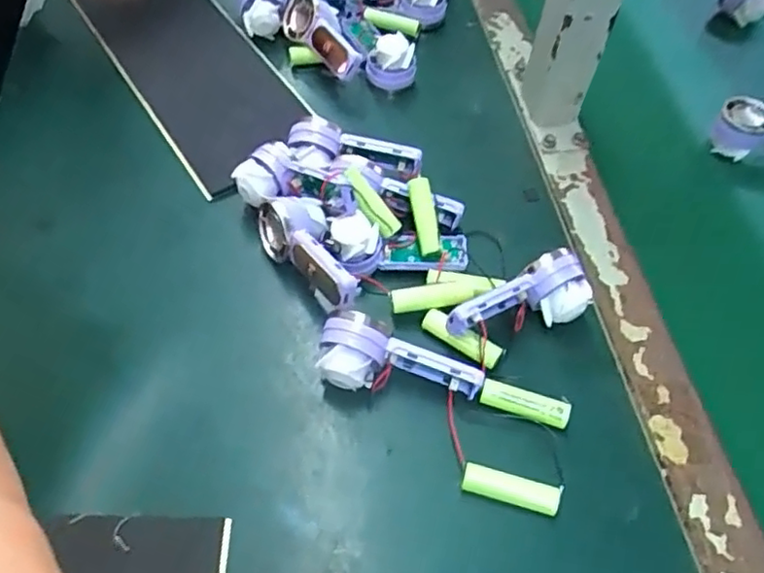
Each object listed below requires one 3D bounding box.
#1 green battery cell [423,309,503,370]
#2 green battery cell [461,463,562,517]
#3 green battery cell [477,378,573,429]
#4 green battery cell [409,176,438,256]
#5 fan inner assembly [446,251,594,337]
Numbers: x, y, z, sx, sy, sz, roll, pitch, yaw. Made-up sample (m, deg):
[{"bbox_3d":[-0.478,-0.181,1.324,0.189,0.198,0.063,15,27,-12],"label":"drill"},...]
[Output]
[{"bbox_3d":[0.048,0.030,0.389,0.050,0.013,0.014,31,60,17],"label":"green battery cell"},{"bbox_3d":[0.068,0.108,0.343,0.050,0.014,0.012,15,56,7],"label":"green battery cell"},{"bbox_3d":[0.081,0.067,0.368,0.049,0.012,0.014,20,57,11],"label":"green battery cell"},{"bbox_3d":[0.028,-0.044,0.414,0.013,0.016,0.050,-6,75,-7],"label":"green battery cell"},{"bbox_3d":[0.080,0.008,0.388,0.090,0.041,0.031,-11,57,-10],"label":"fan inner assembly"}]

